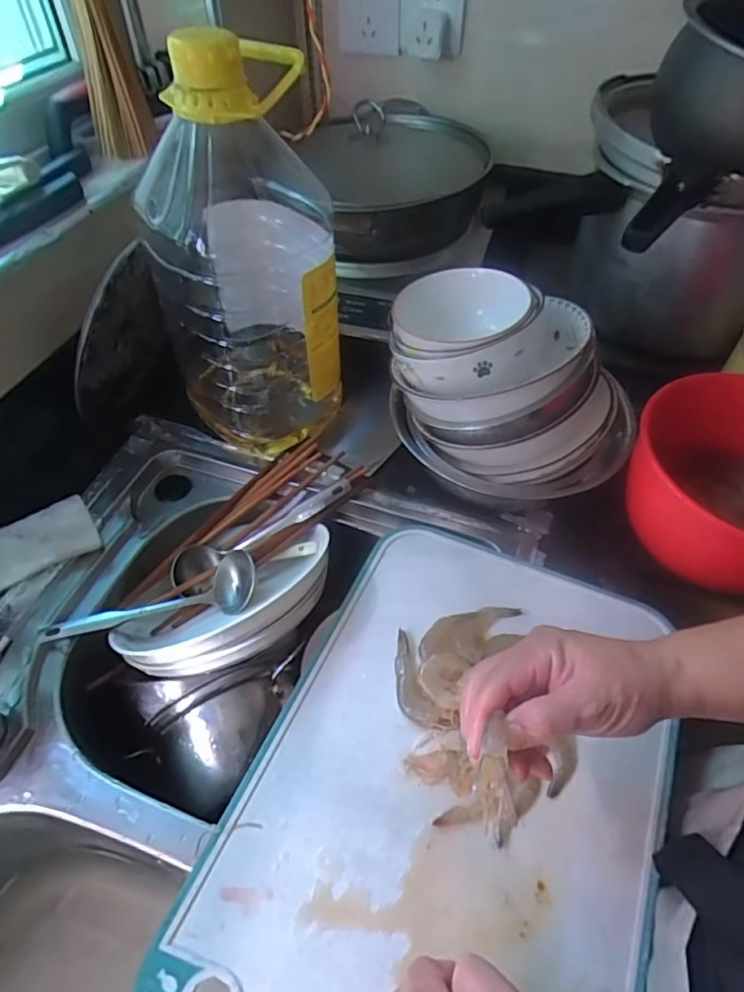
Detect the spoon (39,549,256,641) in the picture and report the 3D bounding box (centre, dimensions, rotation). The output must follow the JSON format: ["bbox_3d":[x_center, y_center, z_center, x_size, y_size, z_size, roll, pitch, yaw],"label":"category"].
[{"bbox_3d":[-0.192,0.098,0.500,0.182,0.030,0.048,-16,53,-11],"label":"spoon"}]

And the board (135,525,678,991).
[{"bbox_3d":[0.056,0.204,0.401,0.273,0.013,0.405,18,54,15],"label":"board"}]

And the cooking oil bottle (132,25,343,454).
[{"bbox_3d":[-0.115,-0.216,0.524,0.149,0.336,0.178,-9,52,-6],"label":"cooking oil bottle"}]

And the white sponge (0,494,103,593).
[{"bbox_3d":[-0.308,0.043,0.520,0.100,0.027,0.061,-28,56,-20],"label":"white sponge"}]

